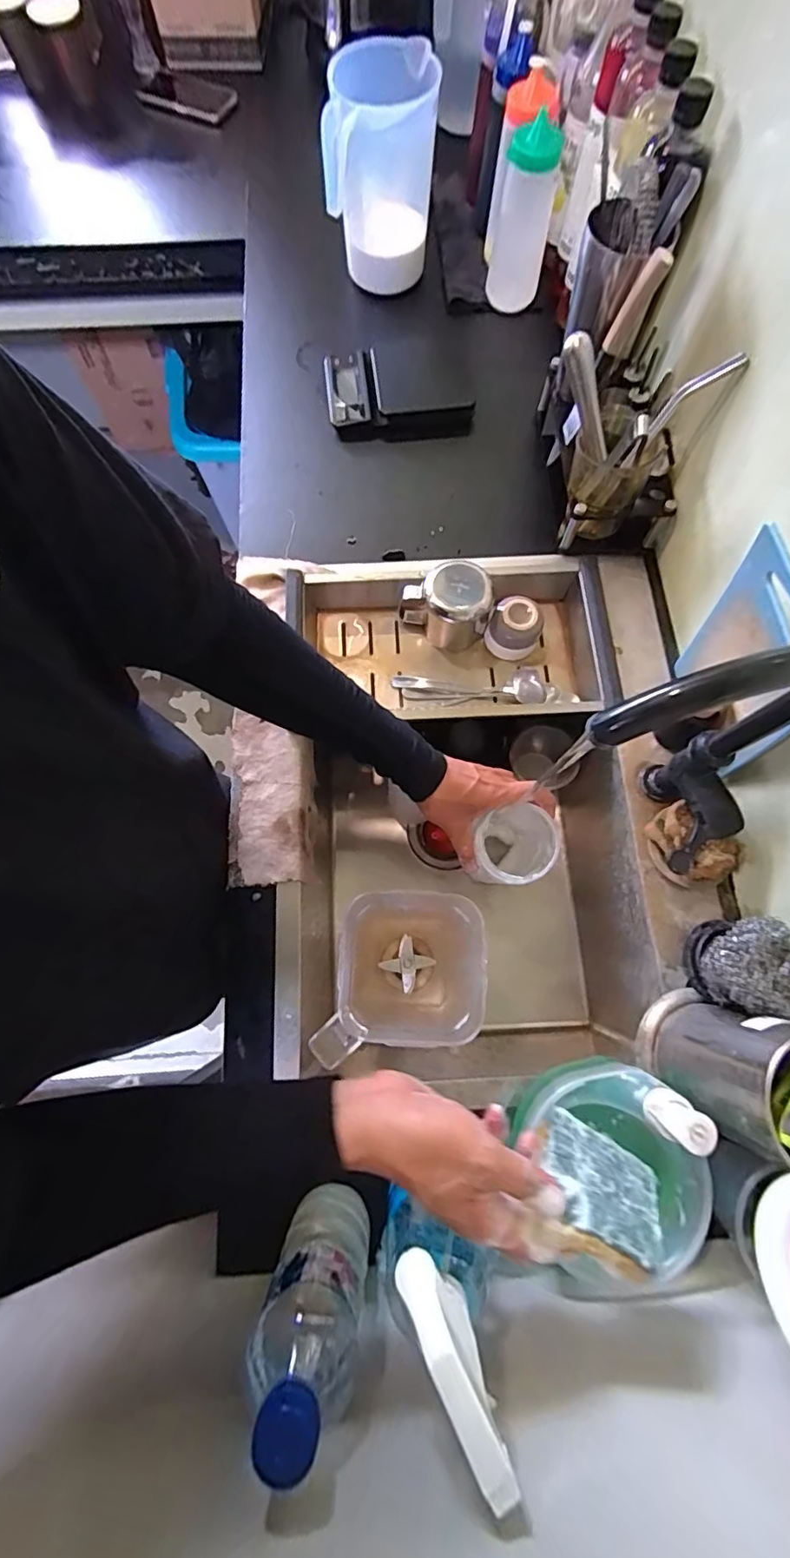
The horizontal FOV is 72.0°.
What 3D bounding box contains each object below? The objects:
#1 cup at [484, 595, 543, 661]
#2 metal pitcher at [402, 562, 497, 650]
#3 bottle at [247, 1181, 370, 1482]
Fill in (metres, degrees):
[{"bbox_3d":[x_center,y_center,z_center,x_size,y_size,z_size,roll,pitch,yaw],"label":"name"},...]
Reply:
[{"bbox_3d":[0.147,-0.186,0.666,0.063,0.060,0.055,19,74,5],"label":"cup"},{"bbox_3d":[0.067,-0.215,0.664,0.092,0.088,0.075,41,77,11],"label":"metal pitcher"},{"bbox_3d":[-0.054,0.351,0.363,0.070,0.221,0.070,20,74,5],"label":"bottle"}]

